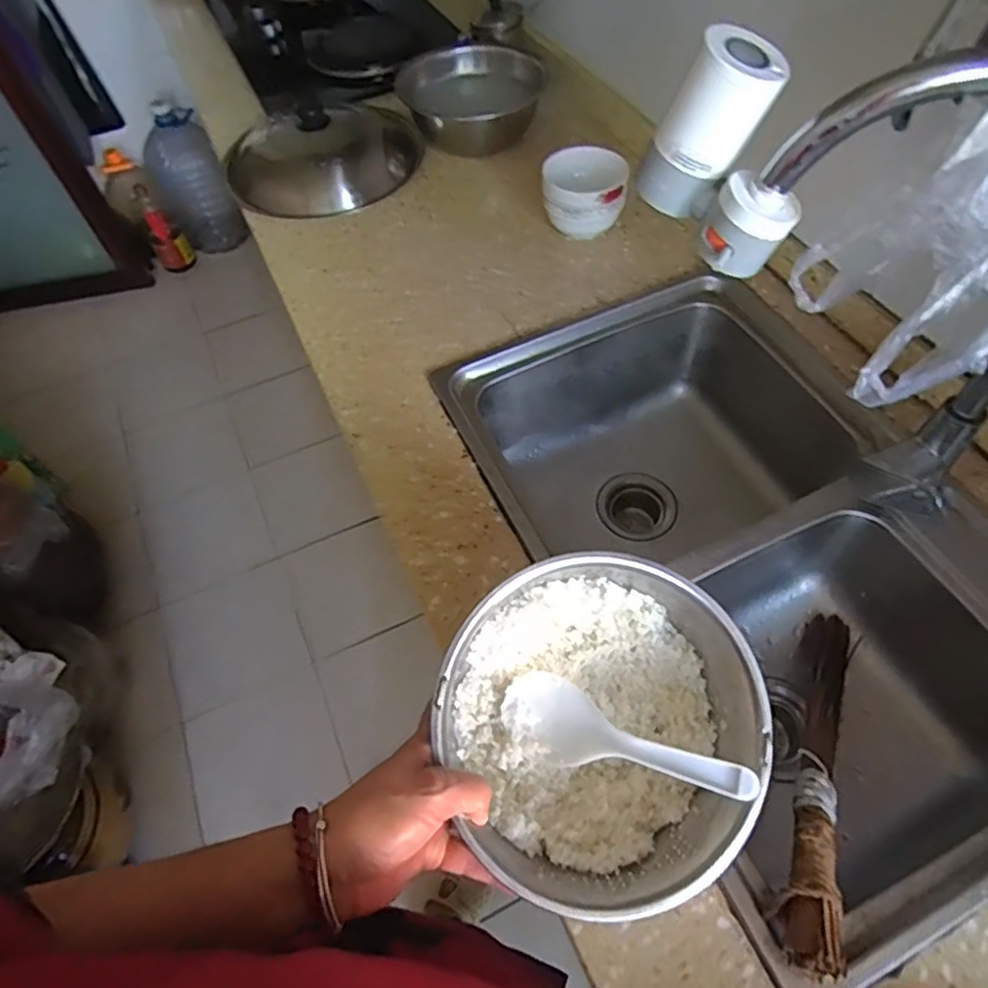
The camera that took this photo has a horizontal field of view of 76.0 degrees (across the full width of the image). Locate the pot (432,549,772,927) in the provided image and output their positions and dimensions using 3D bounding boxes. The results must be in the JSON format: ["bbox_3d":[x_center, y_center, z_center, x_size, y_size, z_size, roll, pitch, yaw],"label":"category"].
[{"bbox_3d":[0.071,0.153,0.430,0.205,0.121,0.205,-2,73,6],"label":"pot"}]

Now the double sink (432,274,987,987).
[{"bbox_3d":[0.278,0.079,0.735,0.453,0.224,0.680,-23,59,-10],"label":"double sink"}]

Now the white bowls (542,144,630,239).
[{"bbox_3d":[0.128,-0.425,0.908,0.113,0.106,0.107,4,58,6],"label":"white bowls"}]

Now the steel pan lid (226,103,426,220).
[{"bbox_3d":[-0.287,-0.588,1.062,0.320,0.075,0.272,-11,57,-3],"label":"steel pan lid"}]

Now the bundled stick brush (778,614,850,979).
[{"bbox_3d":[0.304,0.239,0.584,0.043,0.035,0.408,25,33,18],"label":"bundled stick brush"}]

